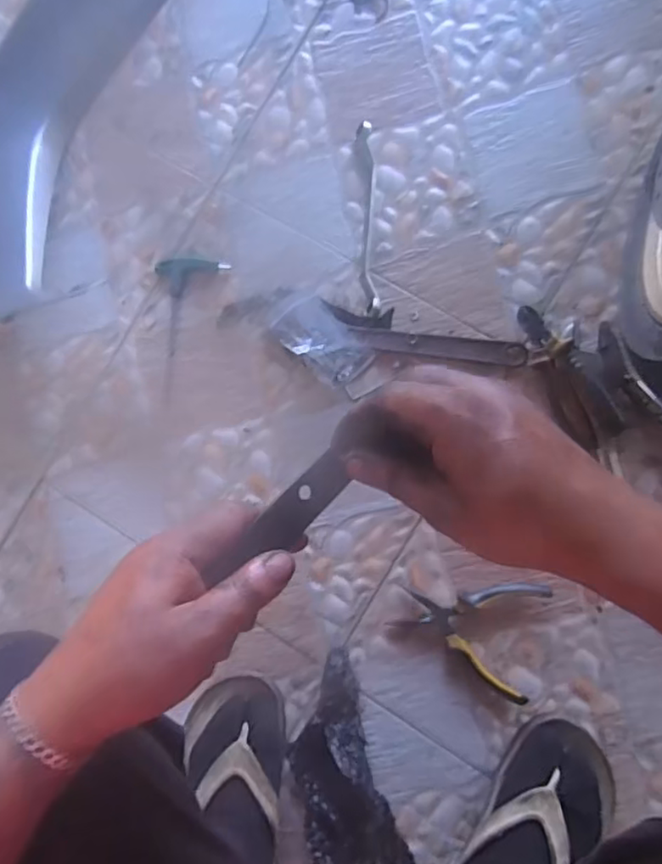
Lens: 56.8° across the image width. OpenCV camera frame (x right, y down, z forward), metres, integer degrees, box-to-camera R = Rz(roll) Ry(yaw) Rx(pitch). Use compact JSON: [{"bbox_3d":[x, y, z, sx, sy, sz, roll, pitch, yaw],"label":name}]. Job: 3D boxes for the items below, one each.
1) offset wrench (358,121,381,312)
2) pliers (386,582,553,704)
[{"bbox_3d":[0.042,-0.238,0.682,0.019,0.019,0.212,-3,86,8],"label":"offset wrench"},{"bbox_3d":[0.145,0.201,0.643,0.143,0.025,0.119,15,88,9],"label":"pliers"}]

